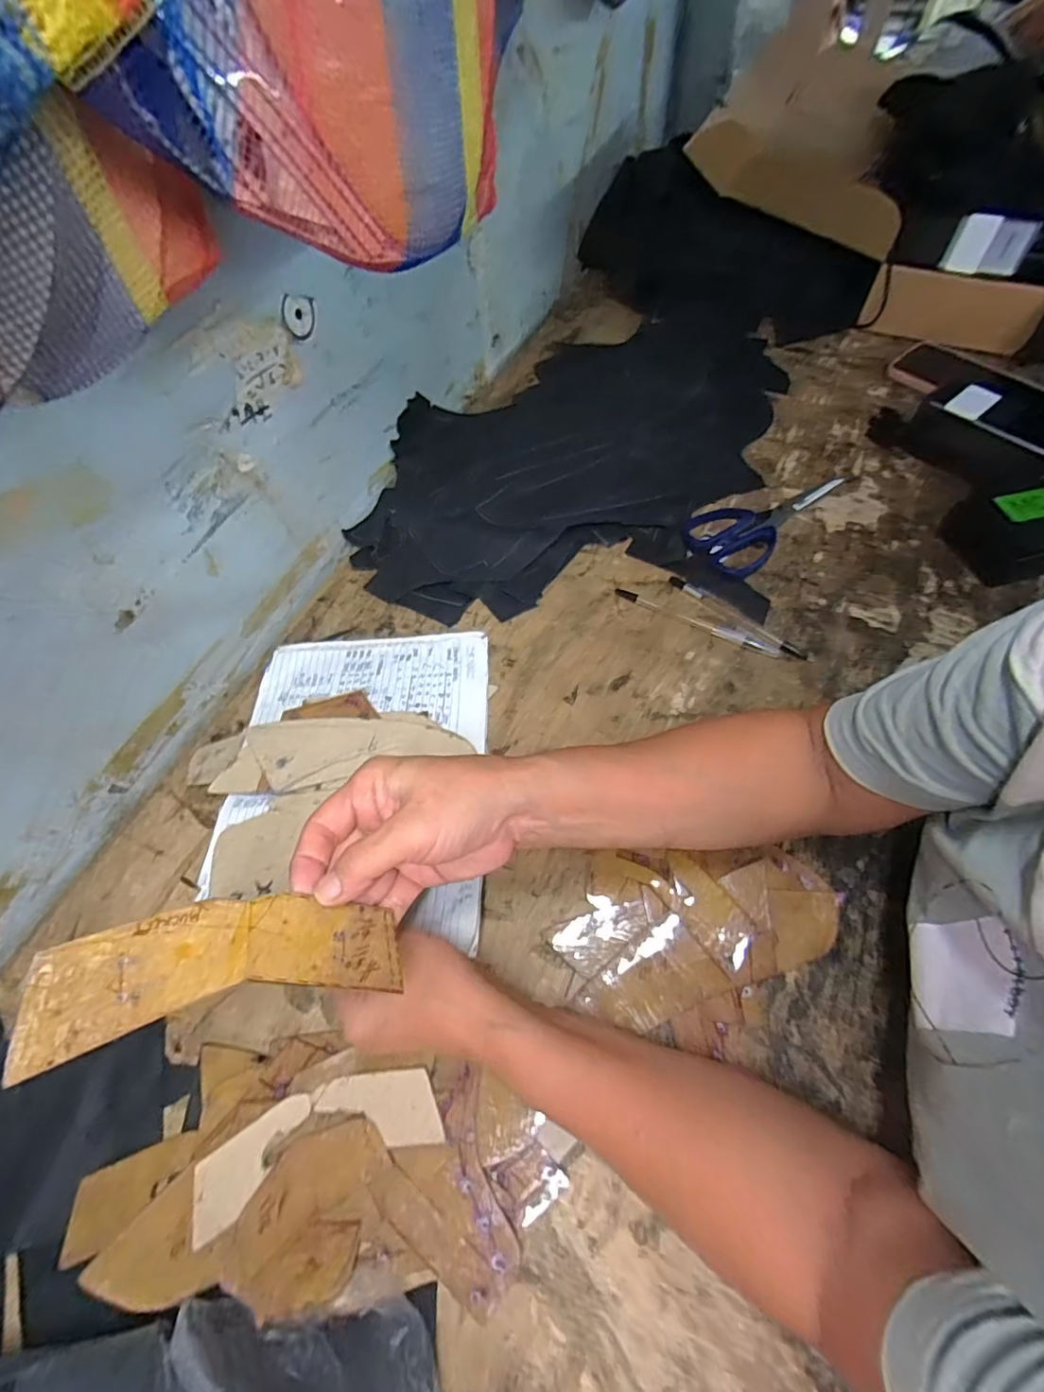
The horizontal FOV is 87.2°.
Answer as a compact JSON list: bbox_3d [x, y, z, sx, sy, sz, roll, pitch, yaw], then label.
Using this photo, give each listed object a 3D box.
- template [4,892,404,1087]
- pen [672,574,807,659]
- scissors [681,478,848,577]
[{"bbox_3d":[-0.114,0.107,0.225,0.134,0.004,0.044,8,61,-40],"label":"template"},{"bbox_3d":[0.192,-0.072,0.494,0.136,0.008,0.014,39,68,20],"label":"pen"},{"bbox_3d":[0.237,-0.188,0.551,0.083,0.006,0.178,39,68,20],"label":"scissors"}]

